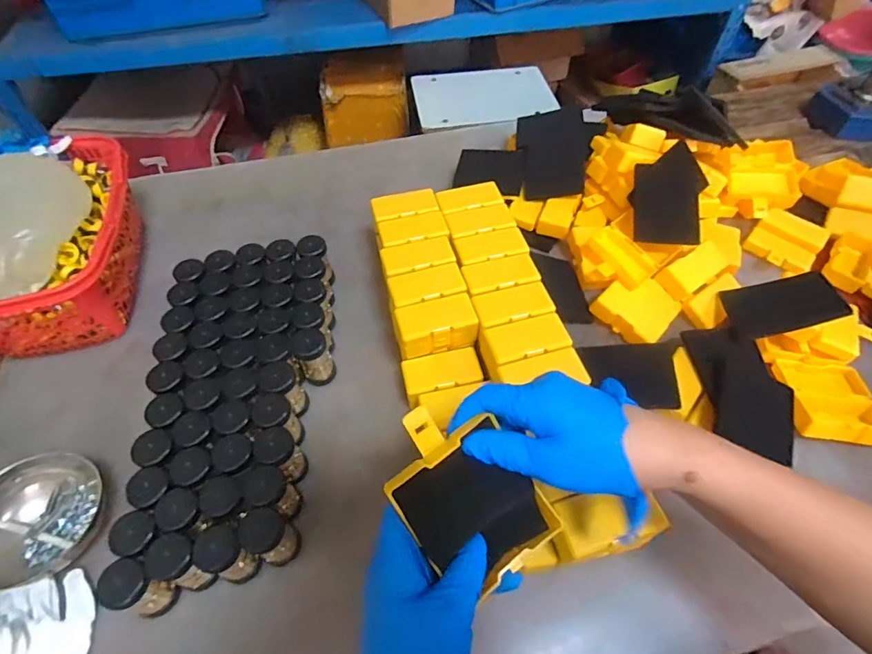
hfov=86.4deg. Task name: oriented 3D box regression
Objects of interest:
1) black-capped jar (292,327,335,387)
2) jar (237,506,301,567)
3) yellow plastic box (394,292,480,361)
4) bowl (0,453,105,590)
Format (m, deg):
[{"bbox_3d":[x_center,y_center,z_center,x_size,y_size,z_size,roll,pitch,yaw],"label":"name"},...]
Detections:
[{"bbox_3d":[-0.131,0.034,0.503,0.034,0.070,0.028,-28,59,-18],"label":"black-capped jar"},{"bbox_3d":[-0.144,0.182,0.404,0.034,0.061,0.035,0,55,0],"label":"jar"},{"bbox_3d":[0.000,0.002,0.495,0.082,0.044,0.047,-12,56,-8],"label":"yellow plastic box"},{"bbox_3d":[-0.357,0.167,0.410,0.107,0.048,0.099,0,55,0],"label":"bowl"}]

